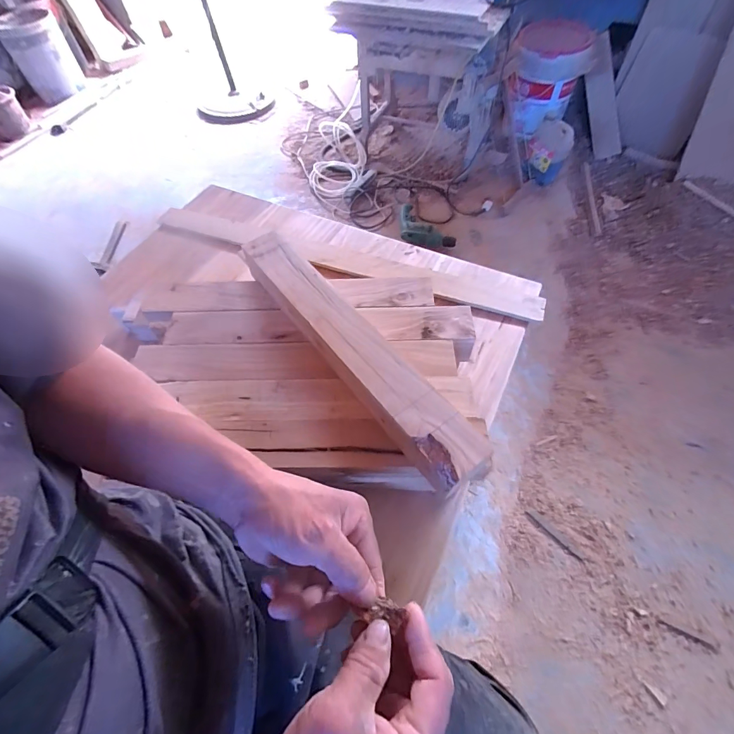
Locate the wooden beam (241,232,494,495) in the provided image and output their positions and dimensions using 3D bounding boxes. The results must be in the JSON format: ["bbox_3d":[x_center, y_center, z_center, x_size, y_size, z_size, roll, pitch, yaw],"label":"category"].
[{"bbox_3d":[-0.026,-0.028,0.485,0.065,0.062,0.435,-33,61,-16],"label":"wooden beam"}]

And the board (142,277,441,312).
[{"bbox_3d":[-0.115,-0.108,0.575,0.420,0.012,0.061,-1,57,3],"label":"board"}]

